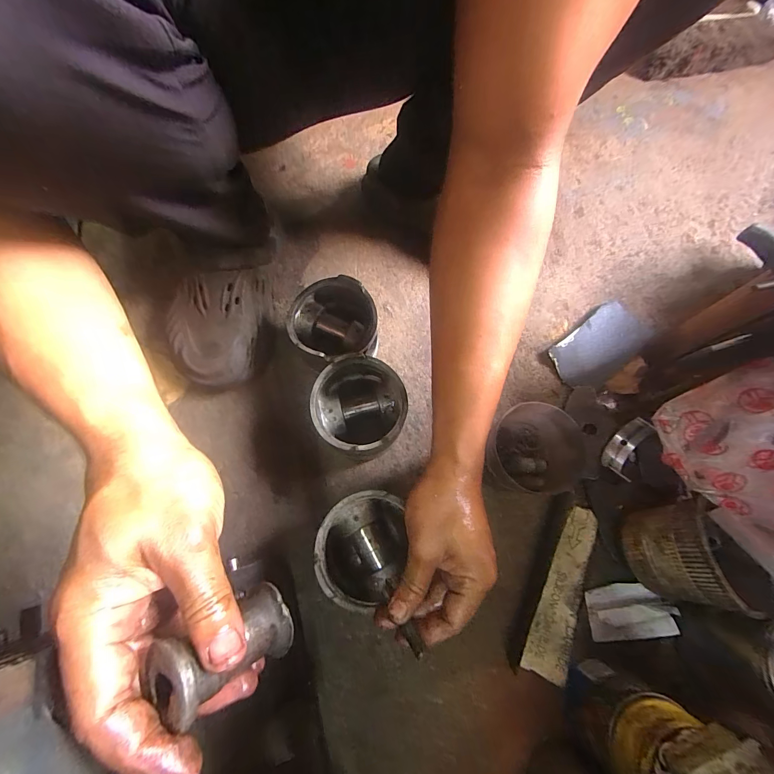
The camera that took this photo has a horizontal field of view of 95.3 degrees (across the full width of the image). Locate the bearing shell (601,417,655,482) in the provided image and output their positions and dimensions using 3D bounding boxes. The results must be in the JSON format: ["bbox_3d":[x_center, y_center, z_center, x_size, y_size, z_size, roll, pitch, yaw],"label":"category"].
[{"bbox_3d":[0.260,0.065,0.380,0.026,0.033,0.062,34,95,10],"label":"bearing shell"}]

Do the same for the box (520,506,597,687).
[{"bbox_3d":[0.179,0.202,0.355,0.034,0.013,0.159,25,72,7],"label":"box"}]

